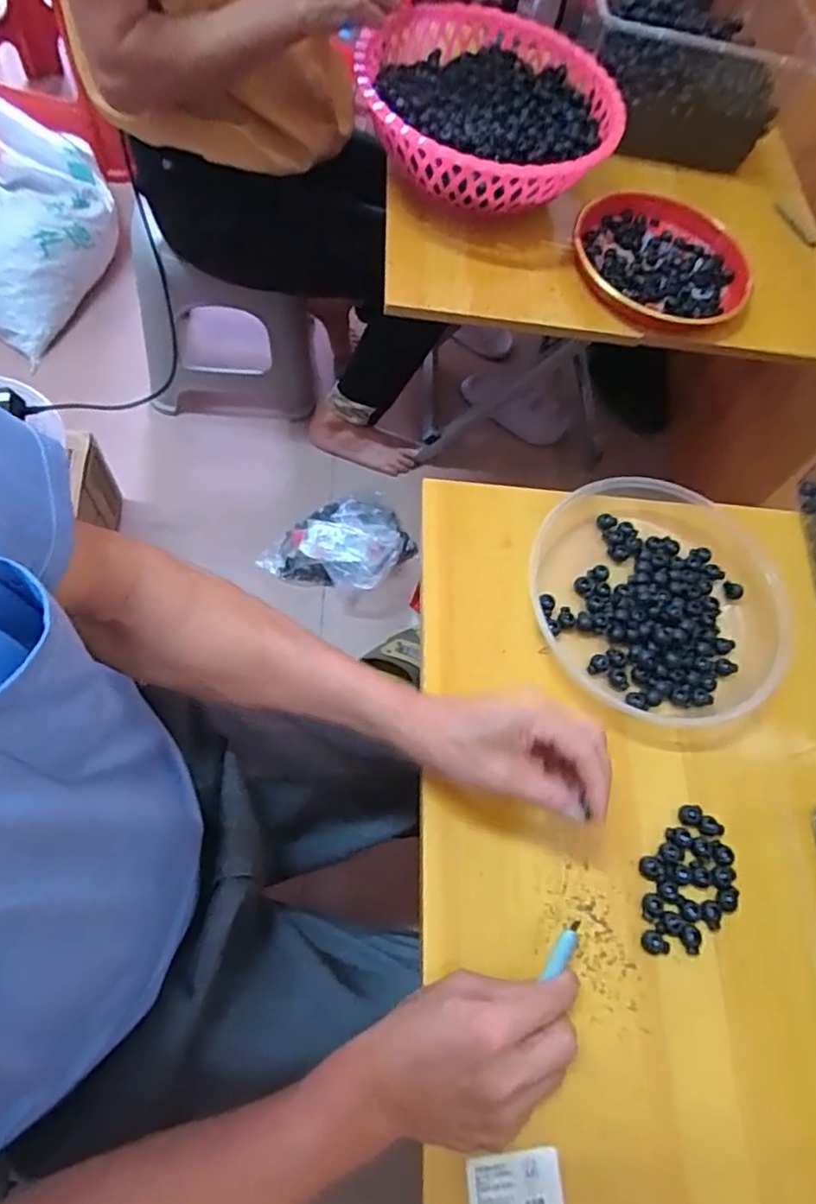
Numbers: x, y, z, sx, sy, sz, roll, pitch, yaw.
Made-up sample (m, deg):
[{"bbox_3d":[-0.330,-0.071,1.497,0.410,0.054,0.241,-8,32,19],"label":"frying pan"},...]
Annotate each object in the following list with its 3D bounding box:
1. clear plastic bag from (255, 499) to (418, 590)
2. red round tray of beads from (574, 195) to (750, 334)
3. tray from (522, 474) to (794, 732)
[{"bbox_3d":[-0.113,-0.092,1.069,0.231,0.081,0.149,19,64,0],"label":"clear plastic bag"},{"bbox_3d":[0.301,-0.407,0.764,0.203,0.041,0.213,3,65,-7],"label":"red round tray of beads"},{"bbox_3d":[0.232,-0.005,0.558,0.241,0.036,0.226,3,65,-7],"label":"tray"}]

